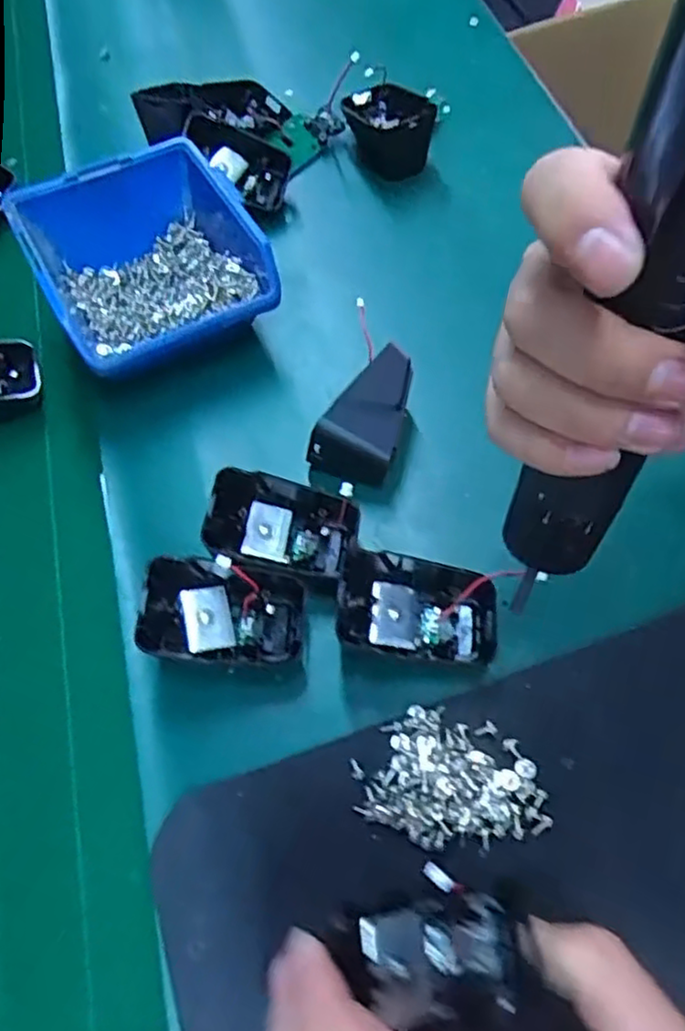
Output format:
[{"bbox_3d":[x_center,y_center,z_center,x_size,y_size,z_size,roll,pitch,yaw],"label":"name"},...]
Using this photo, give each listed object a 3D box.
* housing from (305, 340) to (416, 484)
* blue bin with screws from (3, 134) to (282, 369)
[{"bbox_3d":[0.012,-0.052,0.343,0.044,0.044,0.065,14,64,11],"label":"housing"},{"bbox_3d":[-0.112,-0.144,0.386,0.115,0.062,0.146,-28,64,-11],"label":"blue bin with screws"}]

